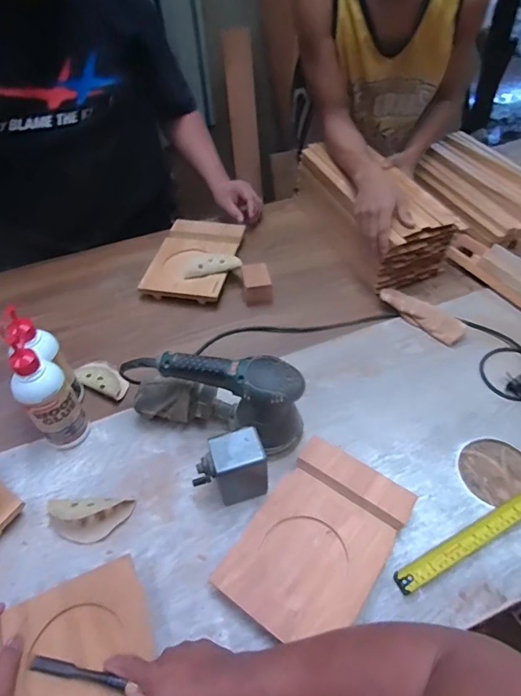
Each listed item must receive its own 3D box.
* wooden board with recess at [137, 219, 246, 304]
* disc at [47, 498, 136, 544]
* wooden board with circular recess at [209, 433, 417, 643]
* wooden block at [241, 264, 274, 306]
[{"bbox_3d":[-0.142,-0.194,1.005,0.174,0.042,0.240,5,49,9],"label":"wooden board with recess"},{"bbox_3d":[-0.244,0.240,0.648,0.116,0.039,0.054,-5,49,0],"label":"disc"},{"bbox_3d":[0.077,0.258,0.618,0.167,0.042,0.246,27,56,25],"label":"wooden board with circular recess"},{"bbox_3d":[-0.007,-0.129,0.935,0.060,0.049,0.075,-6,49,-1],"label":"wooden block"}]

